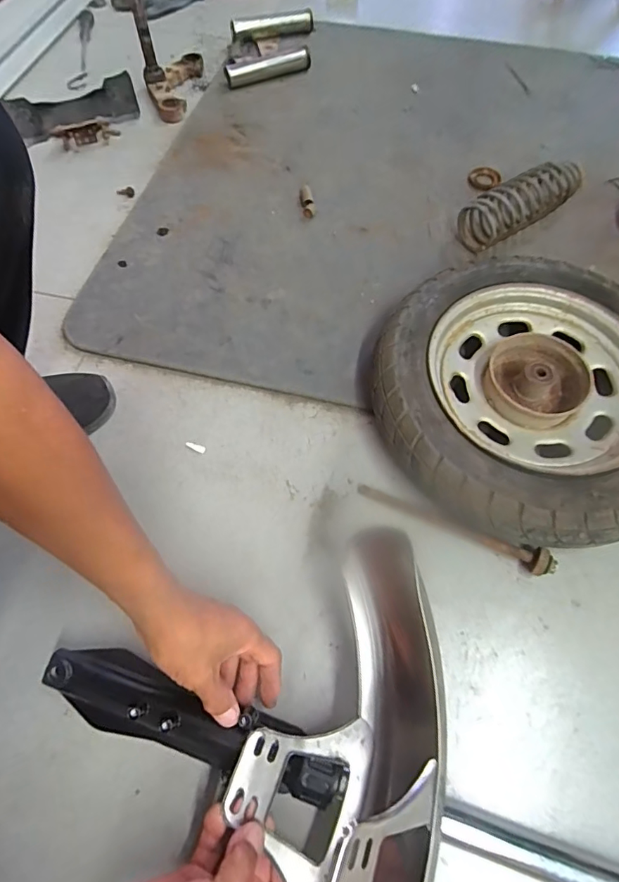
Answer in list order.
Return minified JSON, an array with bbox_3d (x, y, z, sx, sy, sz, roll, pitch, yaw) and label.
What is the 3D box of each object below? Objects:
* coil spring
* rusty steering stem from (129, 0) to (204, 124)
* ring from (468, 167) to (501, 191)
[{"bbox_3d":[0.342,-0.382,0.777,0.228,0.058,0.075,-34,68,-18],"label":"coil spring"},{"bbox_3d":[-0.262,-0.751,0.882,0.119,0.198,0.202,-12,63,-6],"label":"rusty steering stem"},{"bbox_3d":[0.307,-0.462,0.841,0.051,0.006,0.059,29,65,13],"label":"ring"}]

